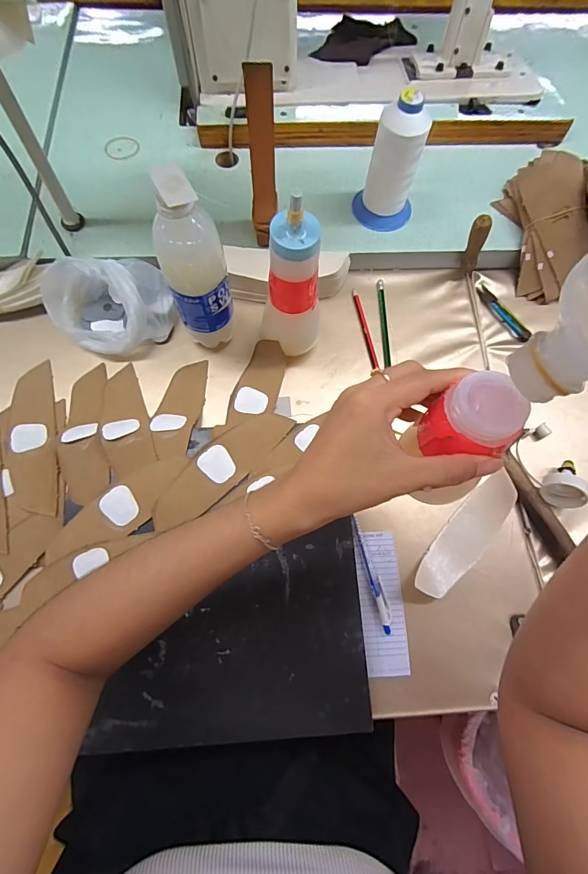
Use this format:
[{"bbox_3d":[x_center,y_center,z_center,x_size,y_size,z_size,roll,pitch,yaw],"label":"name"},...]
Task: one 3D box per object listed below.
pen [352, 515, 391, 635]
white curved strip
[{"bbox_3d":[0.085,0.145,0.415,0.013,0.006,0.120,-13,74,-6],"label":"pen"},{"bbox_3d":[0.197,0.106,0.426,0.049,0.021,0.170,41,76,10],"label":"white curved strip"}]

